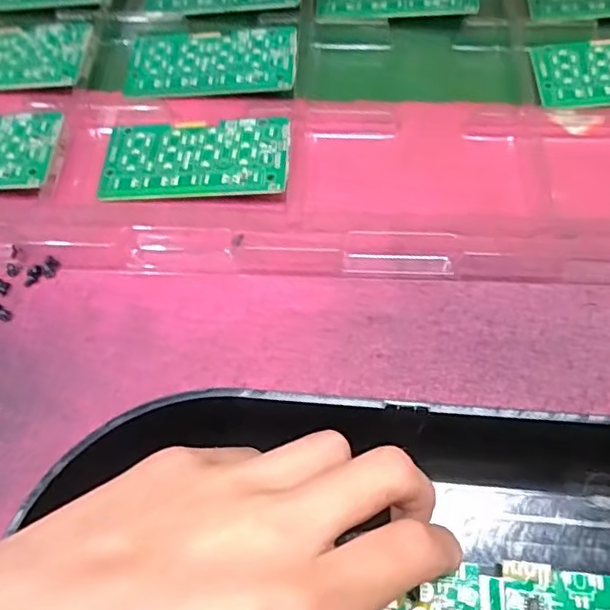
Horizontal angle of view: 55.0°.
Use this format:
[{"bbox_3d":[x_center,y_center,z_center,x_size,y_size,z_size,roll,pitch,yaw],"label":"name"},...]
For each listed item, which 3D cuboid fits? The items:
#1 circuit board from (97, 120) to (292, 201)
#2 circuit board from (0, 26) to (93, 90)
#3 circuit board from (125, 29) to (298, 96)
[{"bbox_3d":[-0.055,-0.075,0.294,0.092,0.007,0.045,1,64,1],"label":"circuit board"},{"bbox_3d":[-0.169,-0.140,0.327,0.094,0.004,0.054,2,64,2],"label":"circuit board"},{"bbox_3d":[-0.051,-0.136,0.327,0.092,0.009,0.046,5,64,3],"label":"circuit board"}]

